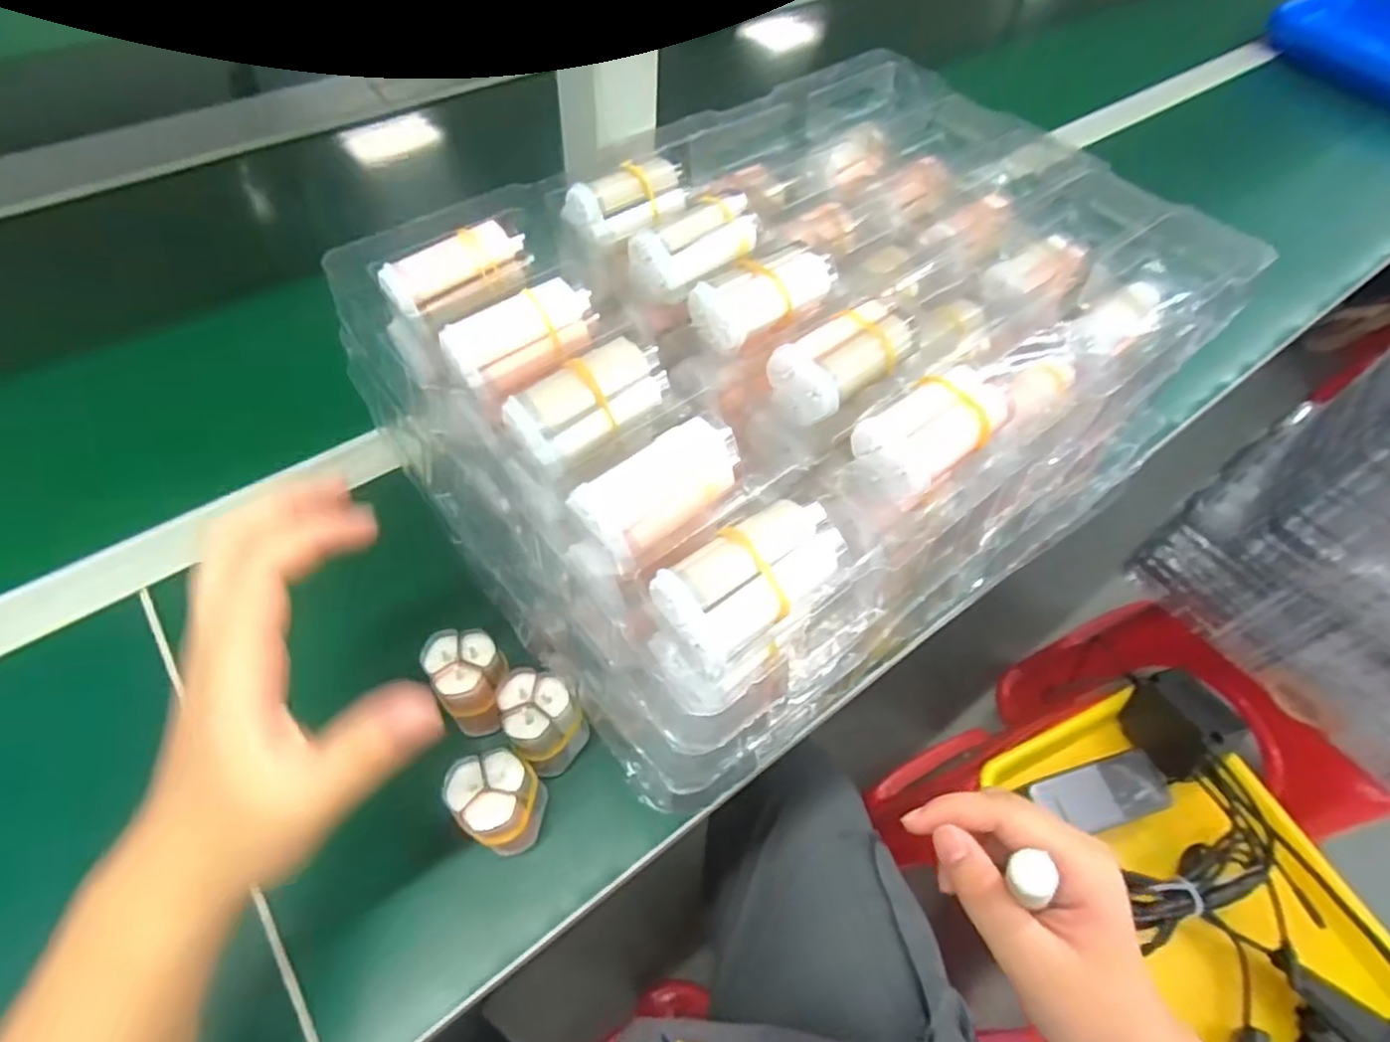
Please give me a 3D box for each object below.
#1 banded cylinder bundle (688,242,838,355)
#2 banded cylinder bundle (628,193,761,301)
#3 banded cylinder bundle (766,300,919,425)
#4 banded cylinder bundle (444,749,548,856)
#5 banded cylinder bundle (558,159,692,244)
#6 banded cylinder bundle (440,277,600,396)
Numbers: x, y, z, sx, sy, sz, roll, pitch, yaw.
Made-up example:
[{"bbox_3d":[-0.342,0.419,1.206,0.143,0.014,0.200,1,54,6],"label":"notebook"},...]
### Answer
[{"bbox_3d":[0.034,-0.106,0.323,0.068,0.024,0.031,-25,63,-20],"label":"banded cylinder bundle"},{"bbox_3d":[0.002,-0.138,0.343,0.066,0.026,0.035,-35,66,-24],"label":"banded cylinder bundle"},{"bbox_3d":[0.067,-0.066,0.309,0.070,0.039,0.038,-28,64,-21],"label":"banded cylinder bundle"},{"bbox_3d":[-0.093,0.134,0.324,0.035,0.059,0.036,2,57,-4],"label":"banded cylinder bundle"},{"bbox_3d":[-0.034,-0.173,0.362,0.064,0.023,0.032,-36,67,-24],"label":"banded cylinder bundle"},{"bbox_3d":[-0.076,-0.084,0.306,0.068,0.024,0.029,-30,64,-22],"label":"banded cylinder bundle"}]

